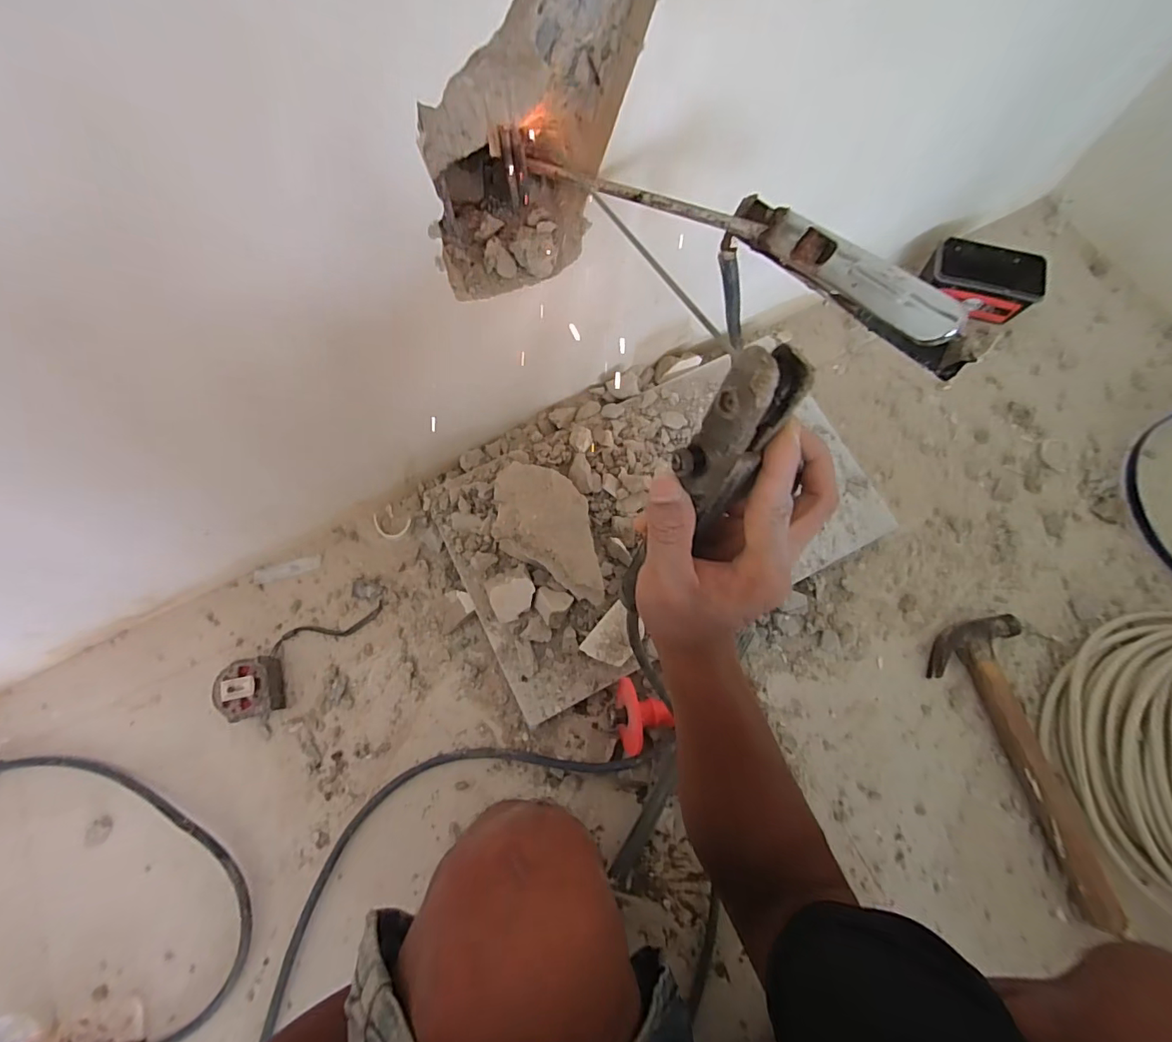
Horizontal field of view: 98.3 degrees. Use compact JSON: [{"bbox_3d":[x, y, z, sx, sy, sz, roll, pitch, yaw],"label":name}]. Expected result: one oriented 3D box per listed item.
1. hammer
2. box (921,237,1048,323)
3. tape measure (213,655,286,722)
[{"bbox_3d":[0.465,0.262,0.551,0.104,0.039,0.305,-6,74,-1],"label":"hammer"},{"bbox_3d":[0.553,-0.339,0.717,0.148,0.054,0.084,14,74,5],"label":"box"},{"bbox_3d":[-0.388,0.193,0.584,0.064,0.041,0.065,-15,74,-3],"label":"tape measure"}]

